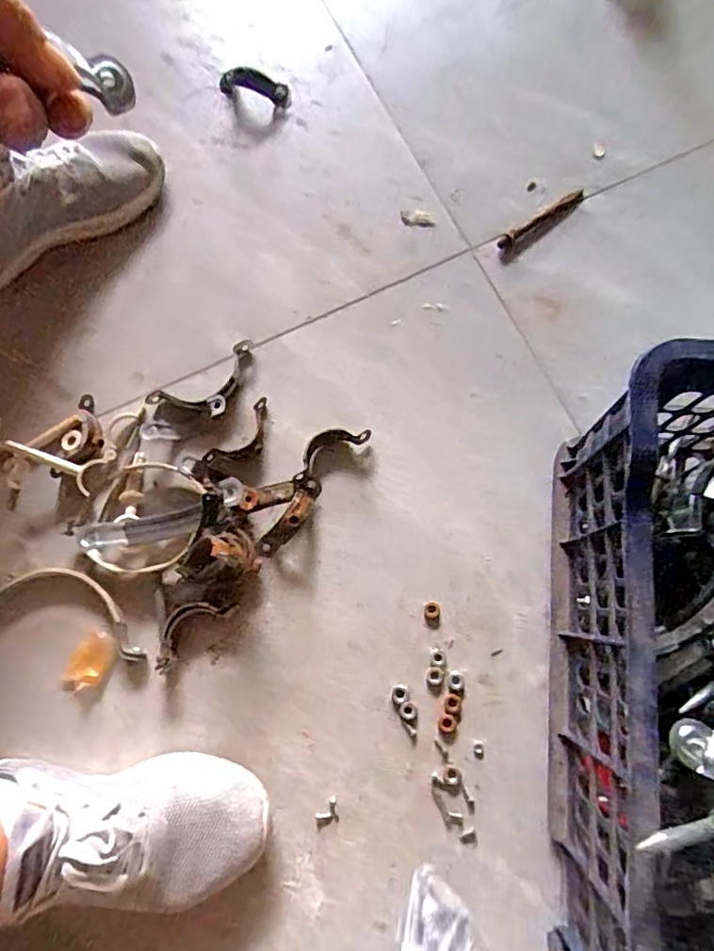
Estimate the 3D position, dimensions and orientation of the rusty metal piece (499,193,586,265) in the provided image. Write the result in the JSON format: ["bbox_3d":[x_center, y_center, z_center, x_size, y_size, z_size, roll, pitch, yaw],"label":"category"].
[{"bbox_3d":[0.193,-0.267,0.586,0.133,0.023,0.027,-42,80,-12],"label":"rusty metal piece"}]

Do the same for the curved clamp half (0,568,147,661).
[{"bbox_3d":[-0.253,0.111,0.480,0.164,0.017,0.052,18,75,3],"label":"curved clamp half"}]

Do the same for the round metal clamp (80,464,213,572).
[{"bbox_3d":[-0.180,0.041,0.487,0.088,0.024,0.104,17,79,11],"label":"round metal clamp"}]

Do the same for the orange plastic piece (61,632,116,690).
[{"bbox_3d":[-0.229,0.161,0.473,0.031,0.010,0.051,28,76,6],"label":"orange plastic piece"}]

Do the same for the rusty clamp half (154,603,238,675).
[{"bbox_3d":[-0.145,0.130,0.469,0.081,0.018,0.031,-43,80,-12],"label":"rusty clamp half"}]

